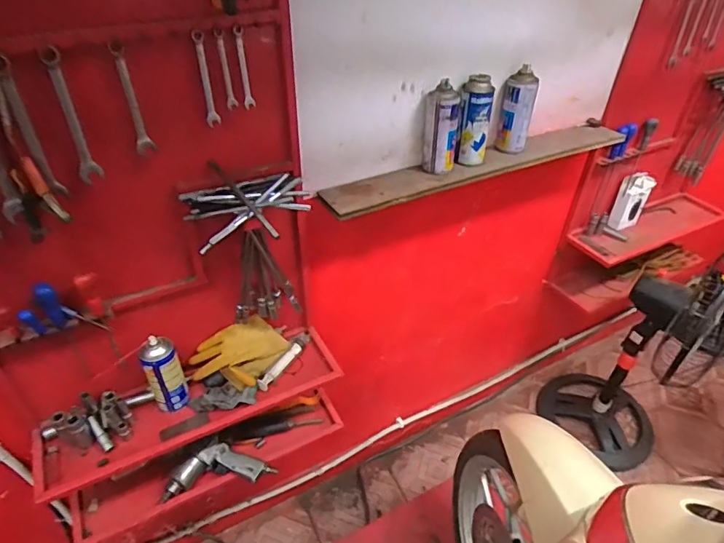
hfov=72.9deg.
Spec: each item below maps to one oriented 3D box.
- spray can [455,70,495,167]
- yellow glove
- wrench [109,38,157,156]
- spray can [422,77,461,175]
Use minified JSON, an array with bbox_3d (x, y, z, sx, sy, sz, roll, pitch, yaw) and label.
[{"bbox_3d":[0.233,-0.311,1.011,0.067,0.169,0.068,11,41,12],"label":"spray can"},{"bbox_3d":[-0.251,0.177,1.024,0.200,0.111,0.084,-16,42,-19],"label":"yellow glove"},{"bbox_3d":[-0.332,-0.245,0.704,0.012,0.161,0.034,11,42,14],"label":"wrench"},{"bbox_3d":[0.157,-0.282,0.974,0.067,0.163,0.056,7,40,8],"label":"spray can"}]

